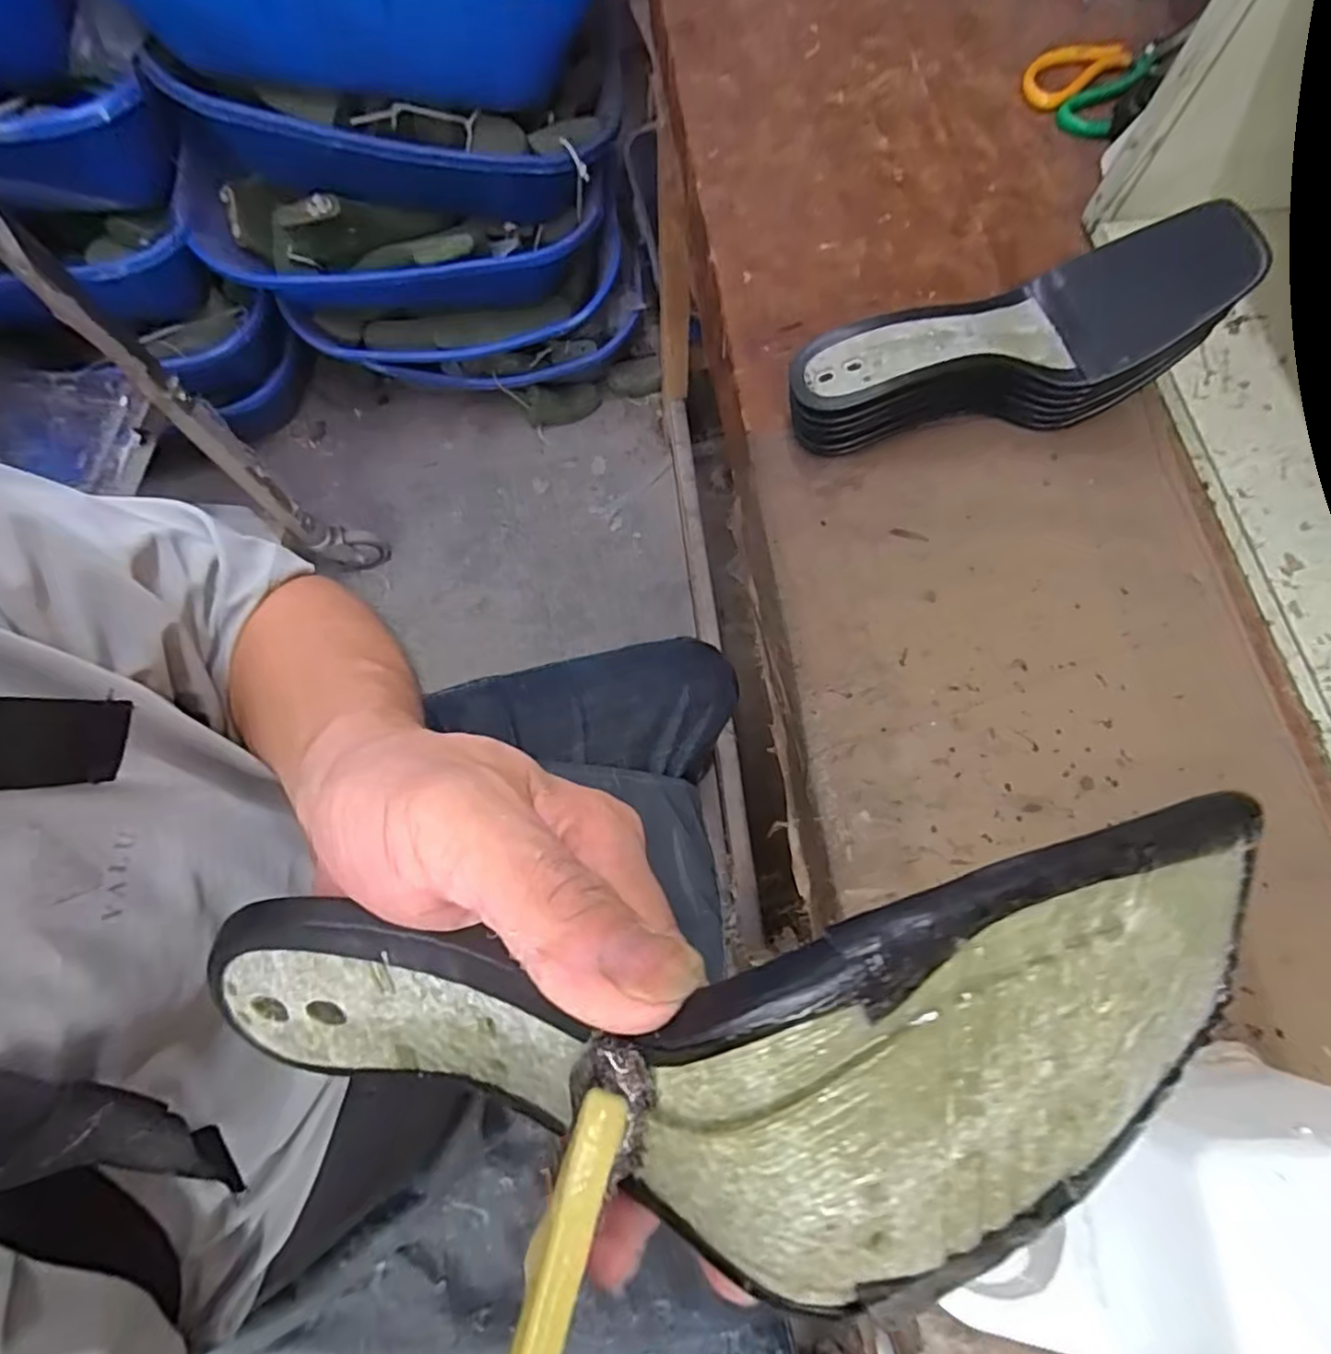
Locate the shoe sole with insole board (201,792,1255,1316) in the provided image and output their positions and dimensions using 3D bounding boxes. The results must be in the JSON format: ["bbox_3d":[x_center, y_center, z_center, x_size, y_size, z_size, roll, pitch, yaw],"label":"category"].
[{"bbox_3d":[-0.005,0.079,0.130,0.226,0.062,0.075,-12,70,20],"label":"shoe sole with insole board"}]

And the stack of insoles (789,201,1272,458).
[{"bbox_3d":[0.198,-0.210,0.398,0.239,0.108,0.081,-5,72,1],"label":"stack of insoles"}]

